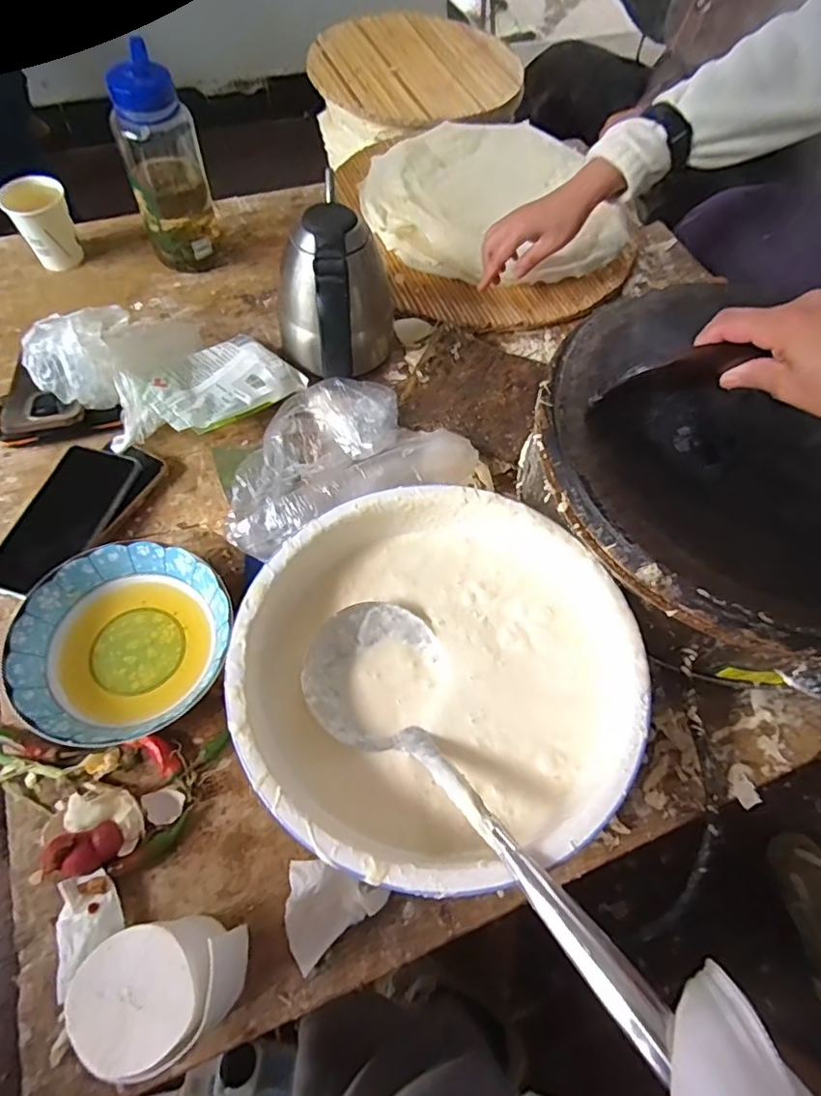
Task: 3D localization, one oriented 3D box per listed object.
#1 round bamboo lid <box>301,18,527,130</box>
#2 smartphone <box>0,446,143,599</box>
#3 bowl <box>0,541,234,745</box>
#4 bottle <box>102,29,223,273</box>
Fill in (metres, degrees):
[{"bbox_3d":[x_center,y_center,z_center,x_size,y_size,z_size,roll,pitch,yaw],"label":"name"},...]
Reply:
[{"bbox_3d":[0.011,-0.854,1.020,0.364,0.025,0.378,2,60,-3],"label":"round bamboo lid"},{"bbox_3d":[-0.333,-0.026,0.549,0.083,0.012,0.161,16,64,3],"label":"smartphone"},{"bbox_3d":[-0.238,0.079,0.485,0.167,0.043,0.164,2,60,-3],"label":"bowl"},{"bbox_3d":[-0.287,-0.444,0.685,0.083,0.218,0.087,-3,61,-5],"label":"bottle"}]

